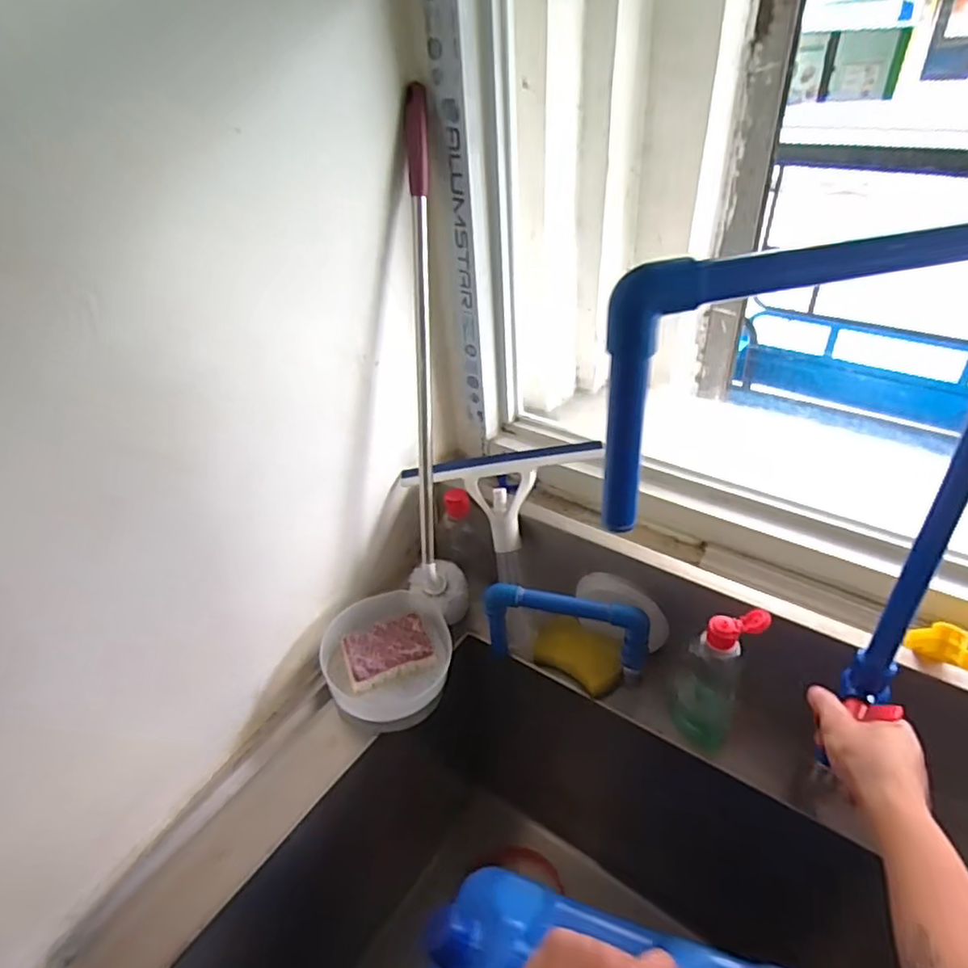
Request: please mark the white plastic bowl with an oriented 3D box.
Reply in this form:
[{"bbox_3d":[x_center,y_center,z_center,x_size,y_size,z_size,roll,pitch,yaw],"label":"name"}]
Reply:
[{"bbox_3d":[-0.107,0.207,0.724,0.152,0.084,0.132,-32,45,-32],"label":"white plastic bowl"}]

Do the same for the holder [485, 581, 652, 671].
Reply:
[{"bbox_3d":[0.093,0.166,0.705,0.182,0.103,0.026,8,39,16],"label":"holder"}]

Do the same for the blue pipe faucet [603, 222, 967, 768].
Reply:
[{"bbox_3d":[0.199,0.030,0.400,0.261,0.366,0.028,-8,37,-5],"label":"blue pipe faucet"}]

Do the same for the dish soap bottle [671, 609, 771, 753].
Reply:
[{"bbox_3d":[0.233,0.198,0.634,0.066,0.173,0.053,16,42,25],"label":"dish soap bottle"}]

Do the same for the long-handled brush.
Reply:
[{"bbox_3d":[-0.063,-0.117,0.720,0.070,0.587,0.094,0,16,6],"label":"long-handled brush"}]

